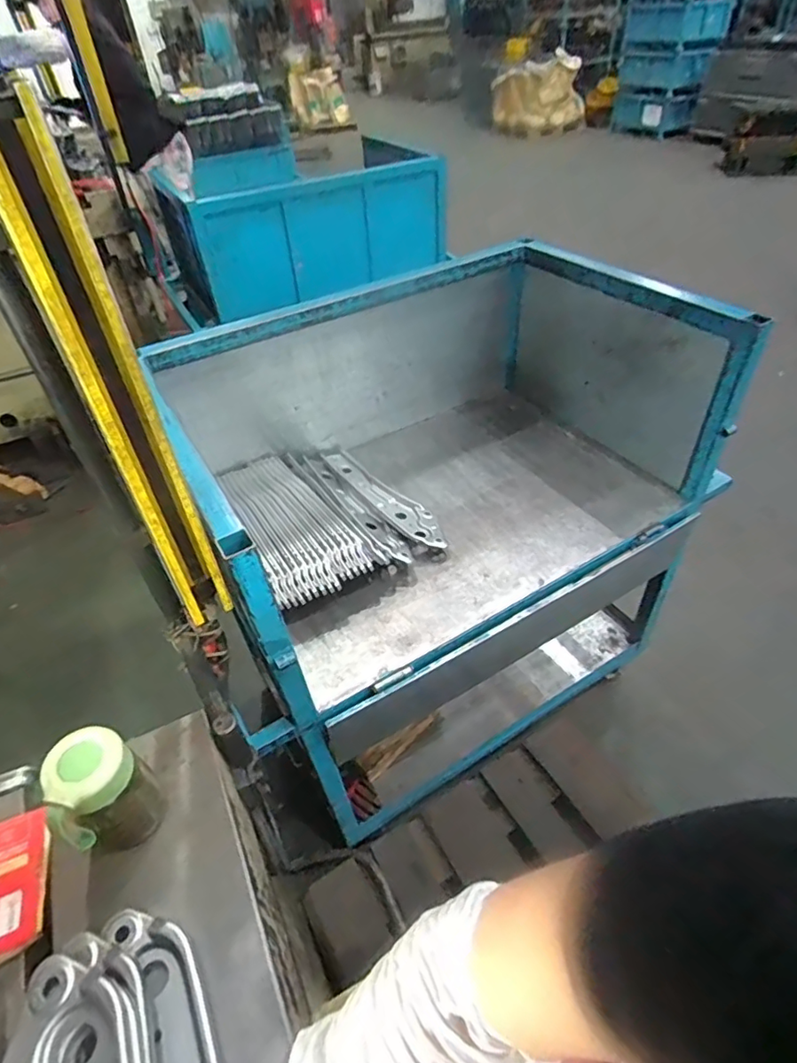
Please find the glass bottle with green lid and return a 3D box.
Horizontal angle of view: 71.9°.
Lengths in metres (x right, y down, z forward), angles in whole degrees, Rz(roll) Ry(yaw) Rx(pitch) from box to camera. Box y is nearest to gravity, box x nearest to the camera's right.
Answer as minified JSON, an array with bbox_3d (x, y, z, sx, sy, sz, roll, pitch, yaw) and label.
[{"bbox_3d":[-0.266,0.243,0.505,0.059,0.122,0.069,-14,45,-10],"label":"glass bottle with green lid"}]

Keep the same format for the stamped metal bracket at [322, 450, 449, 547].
[{"bbox_3d":[-0.042,-0.090,1.289,0.100,0.033,0.464,-28,49,-22],"label":"stamped metal bracket"}]

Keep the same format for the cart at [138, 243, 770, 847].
[{"bbox_3d":[0.080,-0.001,1.340,1.028,0.943,0.751,-30,50,-24],"label":"cart"}]

